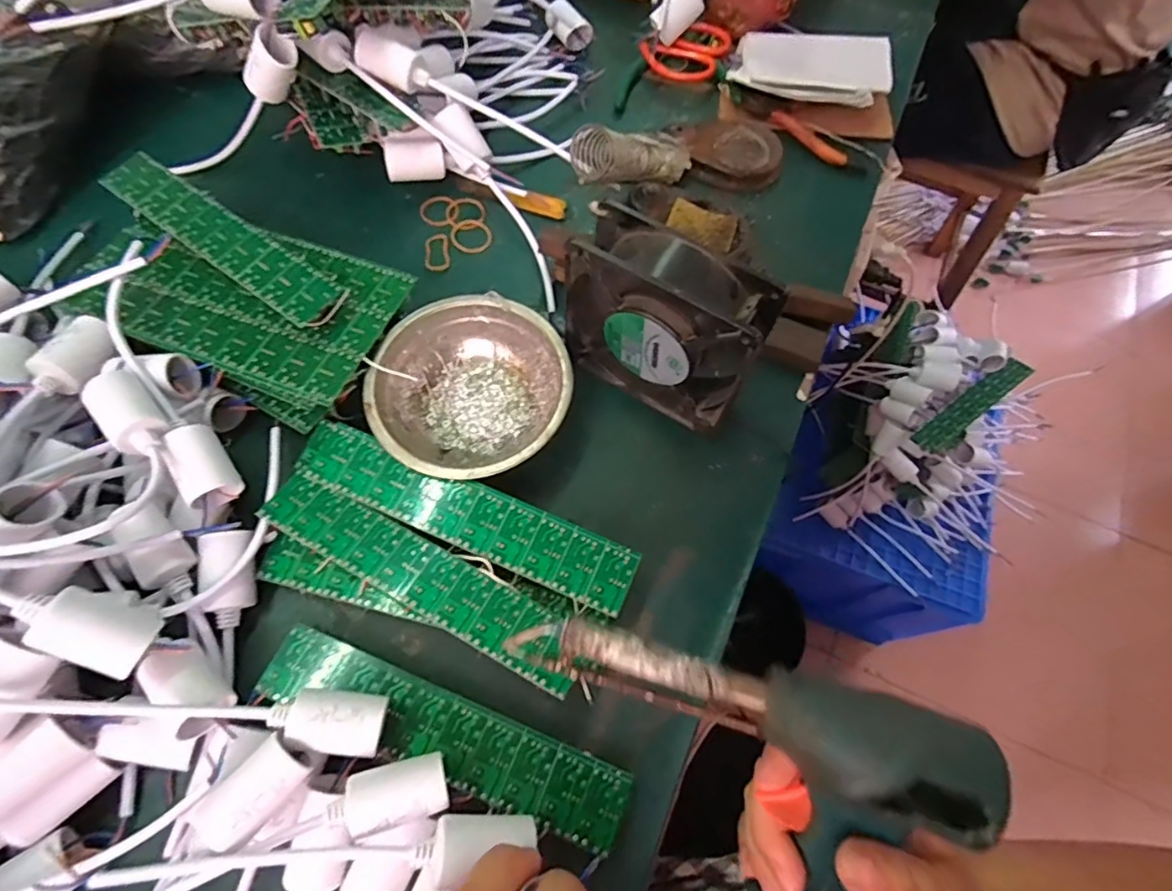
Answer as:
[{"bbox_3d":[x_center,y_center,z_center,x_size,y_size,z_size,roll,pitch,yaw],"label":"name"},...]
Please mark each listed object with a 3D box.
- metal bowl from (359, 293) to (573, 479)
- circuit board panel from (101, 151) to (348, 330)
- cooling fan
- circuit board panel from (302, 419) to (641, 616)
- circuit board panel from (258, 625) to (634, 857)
[{"bbox_3d":[-0.075,-0.035,0.375,0.125,0.042,0.125,1,66,-2],"label":"metal bowl"},{"bbox_3d":[-0.245,-0.141,0.374,0.198,0.005,0.036,34,73,13],"label":"circuit board panel"},{"bbox_3d":[0.048,-0.074,0.354,0.121,0.120,0.048,34,69,12],"label":"cooling fan"},{"bbox_3d":[-0.073,0.039,0.334,0.212,0.004,0.039,23,72,7],"label":"circuit board panel"},{"bbox_3d":[-0.076,0.151,0.298,0.200,0.008,0.037,22,63,7],"label":"circuit board panel"}]

